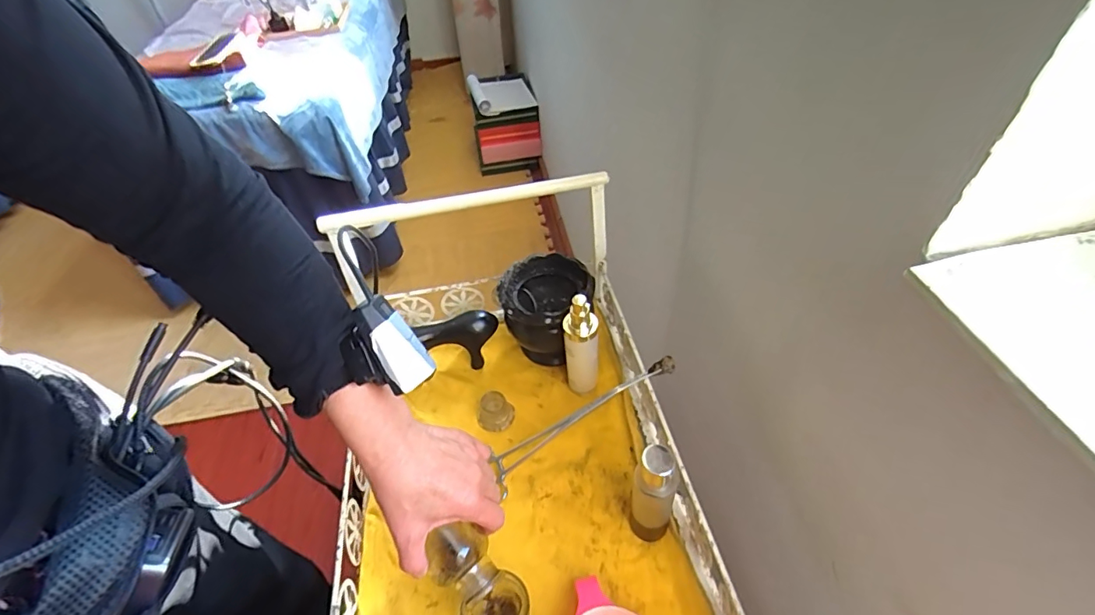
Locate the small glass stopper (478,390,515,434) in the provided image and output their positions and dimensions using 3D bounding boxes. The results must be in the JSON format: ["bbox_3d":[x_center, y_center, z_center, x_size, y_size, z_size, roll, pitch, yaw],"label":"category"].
[{"bbox_3d":[-0.061,0.125,0.596,0.038,0.035,0.037,0,46,4],"label":"small glass stopper"}]

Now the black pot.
[{"bbox_3d":[-0.004,0.008,0.642,0.096,0.112,0.105,-2,46,2],"label":"black pot"}]

